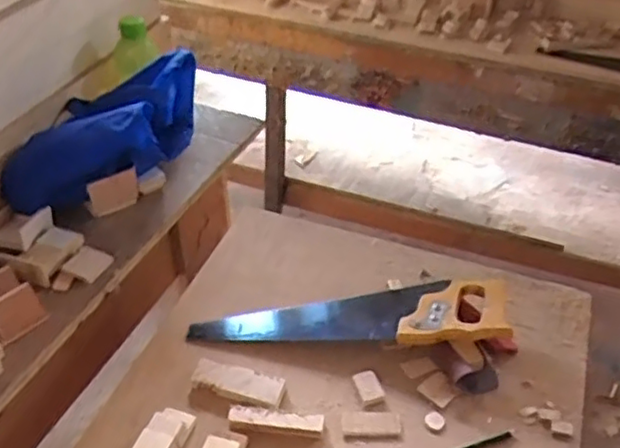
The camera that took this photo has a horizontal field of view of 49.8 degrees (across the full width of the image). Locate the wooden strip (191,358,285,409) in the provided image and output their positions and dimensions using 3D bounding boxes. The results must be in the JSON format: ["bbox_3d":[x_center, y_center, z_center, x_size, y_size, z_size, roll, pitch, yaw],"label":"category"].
[{"bbox_3d":[-0.086,0.189,0.799,0.112,0.014,0.042,13,42,15],"label":"wooden strip"}]

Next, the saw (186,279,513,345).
[{"bbox_3d":[0.053,0.107,0.870,0.412,0.036,0.121,3,41,3],"label":"saw"}]

